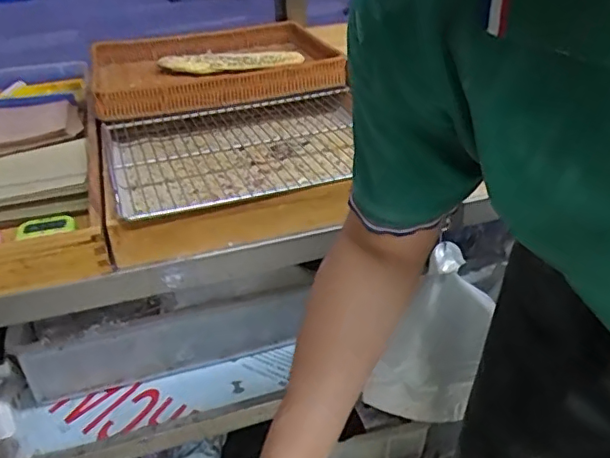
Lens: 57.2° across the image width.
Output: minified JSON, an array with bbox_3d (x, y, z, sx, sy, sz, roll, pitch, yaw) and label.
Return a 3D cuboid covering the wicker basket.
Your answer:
[{"bbox_3d":[-0.168,-0.294,0.990,0.388,0.053,0.330,-12,33,-14],"label":"wicker basket"}]

